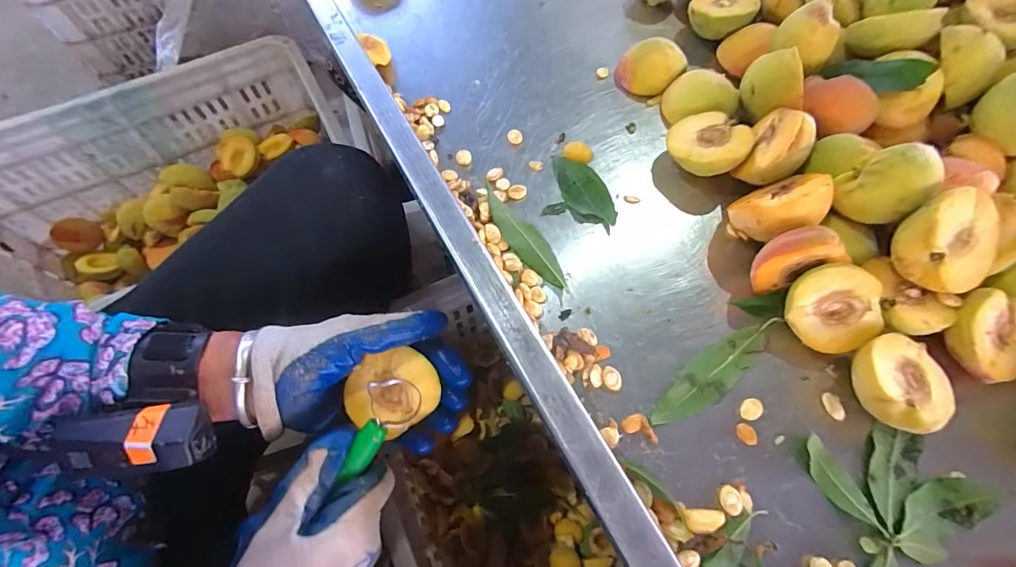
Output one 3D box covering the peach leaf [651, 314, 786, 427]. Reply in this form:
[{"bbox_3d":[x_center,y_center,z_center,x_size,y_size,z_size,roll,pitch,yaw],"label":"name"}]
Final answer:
[{"bbox_3d":[0.145,0.059,0.300,0.115,0.005,0.028,-37,70,-17],"label":"peach leaf"}]

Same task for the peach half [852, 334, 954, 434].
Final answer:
[{"bbox_3d":[0.249,0.067,0.280,0.066,0.033,0.056,-19,65,-10],"label":"peach half"}]

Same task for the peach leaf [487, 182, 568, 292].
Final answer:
[{"bbox_3d":[0.012,-0.038,0.347,0.028,0.008,0.106,-34,69,-16],"label":"peach leaf"}]

